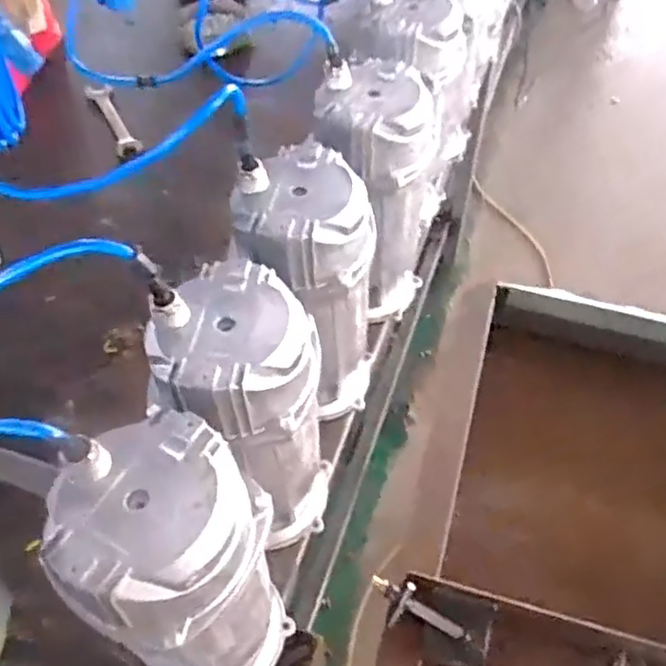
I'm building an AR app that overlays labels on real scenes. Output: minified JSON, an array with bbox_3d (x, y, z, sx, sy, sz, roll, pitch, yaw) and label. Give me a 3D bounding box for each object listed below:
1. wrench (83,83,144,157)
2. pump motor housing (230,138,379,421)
[{"bbox_3d":[-0.378,-0.373,1.129,0.042,0.015,0.200,-23,56,-17],"label":"wrench"},{"bbox_3d":[-0.020,-0.030,0.674,0.112,0.293,0.113,0,52,0],"label":"pump motor housing"}]

